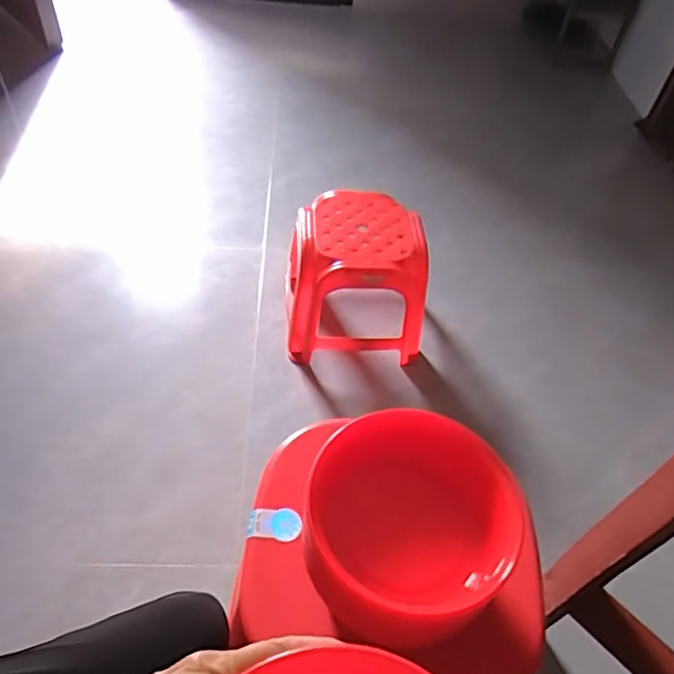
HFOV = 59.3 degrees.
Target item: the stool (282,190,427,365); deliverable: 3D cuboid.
[{"bbox_3d":[0.047,-0.121,1.289,0.280,0.270,0.279,6,50,-1],"label":"stool"}]

